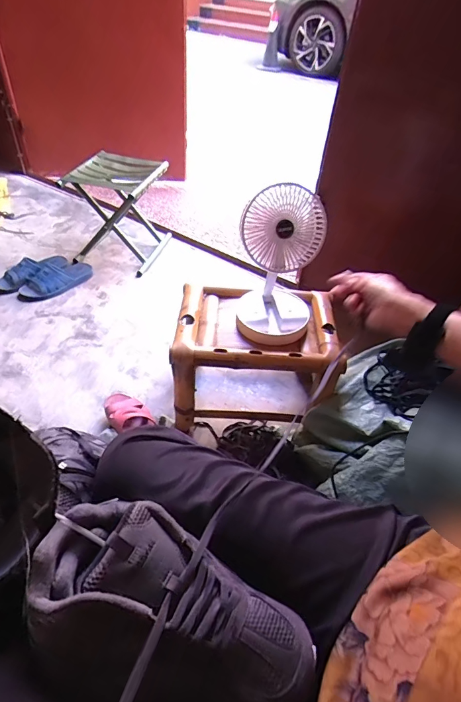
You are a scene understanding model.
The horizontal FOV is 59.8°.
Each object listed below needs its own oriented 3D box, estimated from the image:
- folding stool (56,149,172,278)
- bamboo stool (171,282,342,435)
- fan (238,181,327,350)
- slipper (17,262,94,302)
[{"bbox_3d":[-0.409,-0.495,1.446,0.313,0.315,0.277,10,44,5],"label":"folding stool"},{"bbox_3d":[0.048,0.031,0.981,0.354,0.277,0.250,2,44,-3],"label":"bamboo stool"},{"bbox_3d":[0.100,-0.171,0.811,0.161,0.280,0.162,11,44,6],"label":"fan"},{"bbox_3d":[-0.580,-0.244,1.349,0.094,0.060,0.258,30,49,23],"label":"slipper"}]

